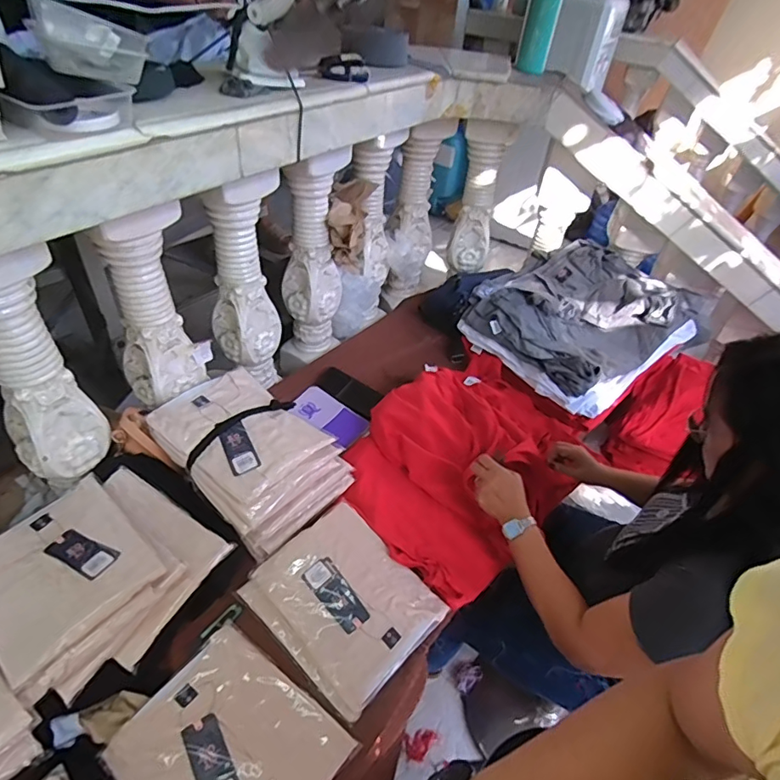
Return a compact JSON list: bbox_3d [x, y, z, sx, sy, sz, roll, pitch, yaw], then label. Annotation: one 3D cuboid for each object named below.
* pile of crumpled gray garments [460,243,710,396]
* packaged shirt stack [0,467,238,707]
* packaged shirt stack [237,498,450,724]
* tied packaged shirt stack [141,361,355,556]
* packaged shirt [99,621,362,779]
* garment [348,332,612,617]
[{"bbox_3d":[0.483,-0.218,1.271,0.491,0.128,0.409,-26,51,-31],"label":"pile of crumpled gray garments"},{"bbox_3d":[-0.450,0.261,0.747,0.282,0.080,0.287,28,46,21],"label":"packaged shirt stack"},{"bbox_3d":[-0.073,0.334,0.805,0.262,0.063,0.221,35,49,27],"label":"packaged shirt stack"},{"bbox_3d":[-0.254,0.114,0.912,0.300,0.141,0.222,32,48,25],"label":"tied packaged shirt stack"},{"bbox_3d":[-0.209,0.470,0.656,0.258,0.028,0.212,29,46,22],"label":"packaged shirt"},{"bbox_3d":[0.167,0.118,1.015,0.538,0.079,0.404,-31,54,-35],"label":"garment"}]

